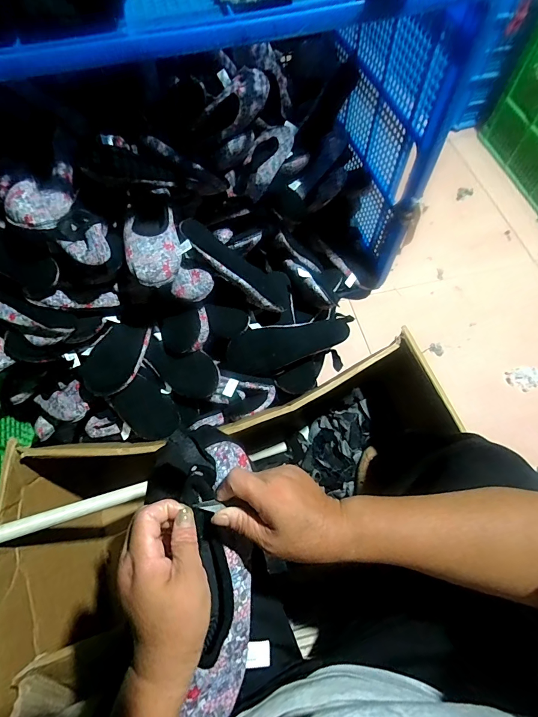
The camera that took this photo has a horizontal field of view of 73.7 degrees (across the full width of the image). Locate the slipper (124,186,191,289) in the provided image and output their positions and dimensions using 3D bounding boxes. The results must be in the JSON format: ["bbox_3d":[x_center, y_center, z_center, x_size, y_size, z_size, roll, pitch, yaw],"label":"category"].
[{"bbox_3d":[-0.214,-0.226,0.668,0.101,0.053,0.201,-14,65,-6],"label":"slipper"}]

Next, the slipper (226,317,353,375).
[{"bbox_3d":[0.041,-0.026,0.726,0.253,0.047,0.084,-9,65,-4],"label":"slipper"}]

